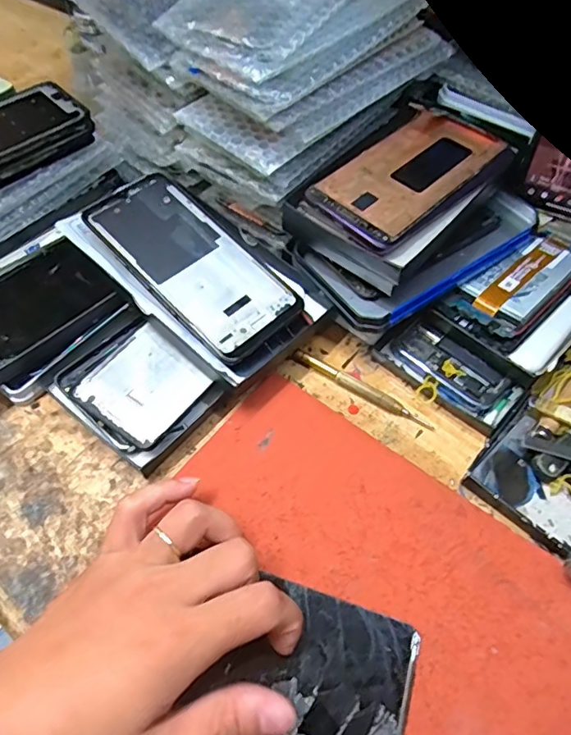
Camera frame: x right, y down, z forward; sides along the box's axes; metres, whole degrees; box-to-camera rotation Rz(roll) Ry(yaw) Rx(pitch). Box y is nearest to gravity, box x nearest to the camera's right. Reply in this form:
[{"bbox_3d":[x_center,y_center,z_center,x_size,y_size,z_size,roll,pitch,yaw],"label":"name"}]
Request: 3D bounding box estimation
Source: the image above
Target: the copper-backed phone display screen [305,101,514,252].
[{"bbox_3d":[0.091,-0.138,0.375,0.079,0.009,0.148,40,65,19],"label":"copper-backed phone display screen"}]

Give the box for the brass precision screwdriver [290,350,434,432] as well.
[{"bbox_3d":[0.052,0.015,0.362,0.104,0.009,0.009,29,62,17],"label":"brass precision screwdriver"}]

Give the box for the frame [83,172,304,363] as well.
[{"bbox_3d":[-0.064,-0.074,0.368,0.156,0.008,0.070,44,68,11],"label":"frame"}]

